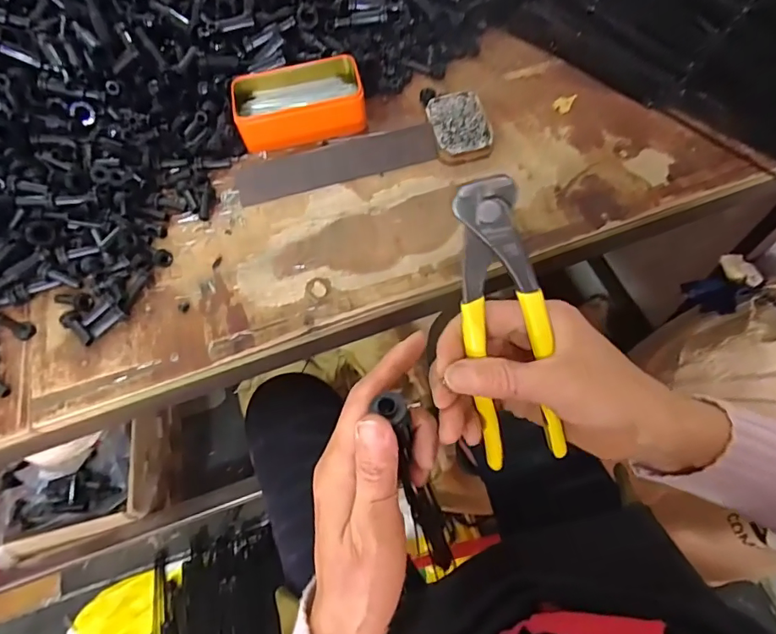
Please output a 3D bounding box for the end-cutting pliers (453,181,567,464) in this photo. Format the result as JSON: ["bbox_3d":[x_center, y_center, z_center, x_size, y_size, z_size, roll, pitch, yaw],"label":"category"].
[{"bbox_3d":[0.063,0.010,0.254,0.041,0.163,0.015,-17,22,-8],"label":"end-cutting pliers"}]

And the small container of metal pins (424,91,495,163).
[{"bbox_3d":[0.079,-0.210,0.525,0.061,0.019,0.091,-12,63,-2],"label":"small container of metal pins"}]

